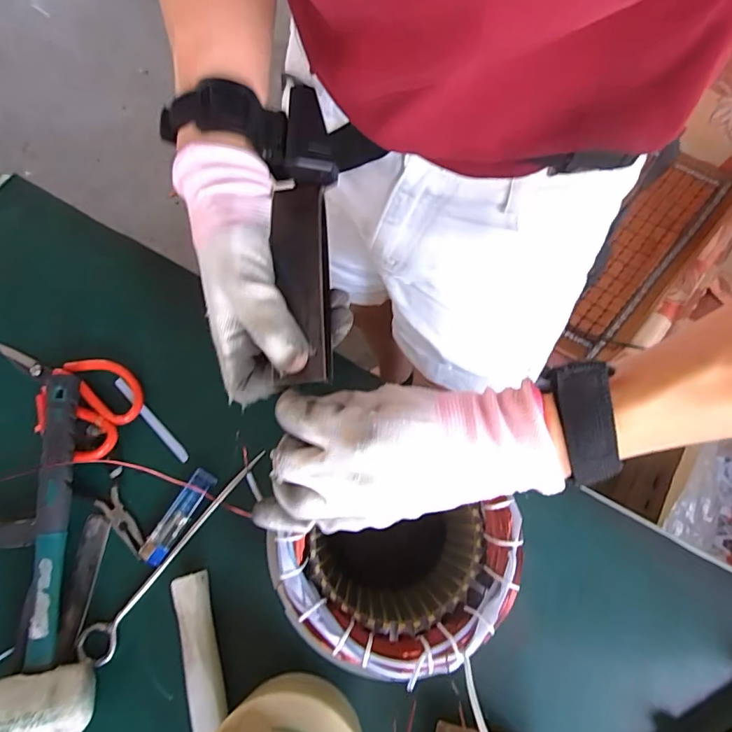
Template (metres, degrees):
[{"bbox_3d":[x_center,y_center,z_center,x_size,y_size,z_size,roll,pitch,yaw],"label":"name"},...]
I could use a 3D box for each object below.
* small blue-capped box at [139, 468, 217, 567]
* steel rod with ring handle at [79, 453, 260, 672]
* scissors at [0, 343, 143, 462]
[{"bbox_3d":[-0.169,0.134,0.418,0.022,0.010,0.086,30,76,9],"label":"small blue-capped box"},{"bbox_3d":[-0.167,0.163,0.412,0.030,0.004,0.213,37,77,10],"label":"steel rod with ring handle"},{"bbox_3d":[-0.289,0.020,0.446,0.150,0.016,0.088,30,76,9],"label":"scissors"}]

